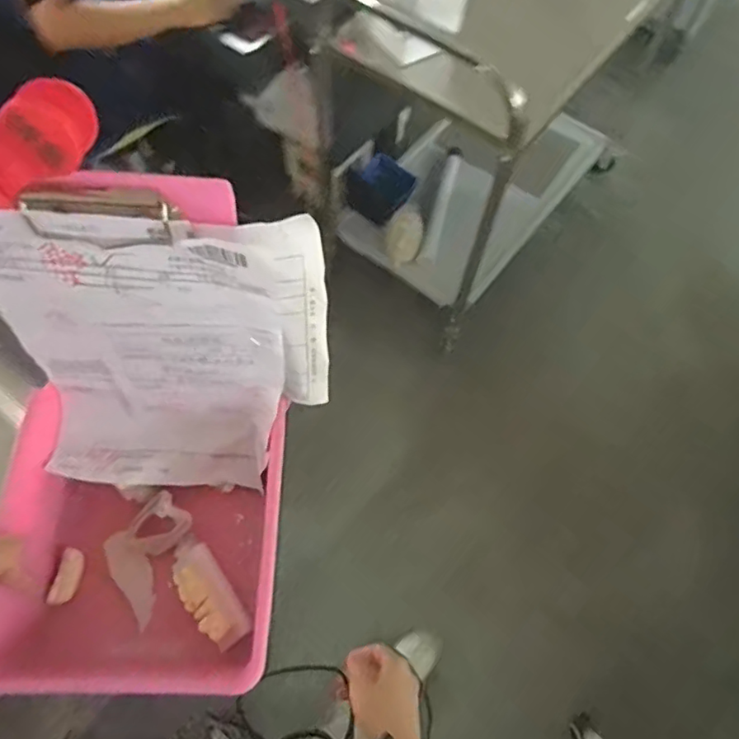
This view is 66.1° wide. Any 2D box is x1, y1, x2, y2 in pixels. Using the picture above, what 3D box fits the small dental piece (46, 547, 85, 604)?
[{"bbox_3d":[-0.191,0.132,0.361,0.012,0.014,0.033,5,63,3],"label":"small dental piece"}]

